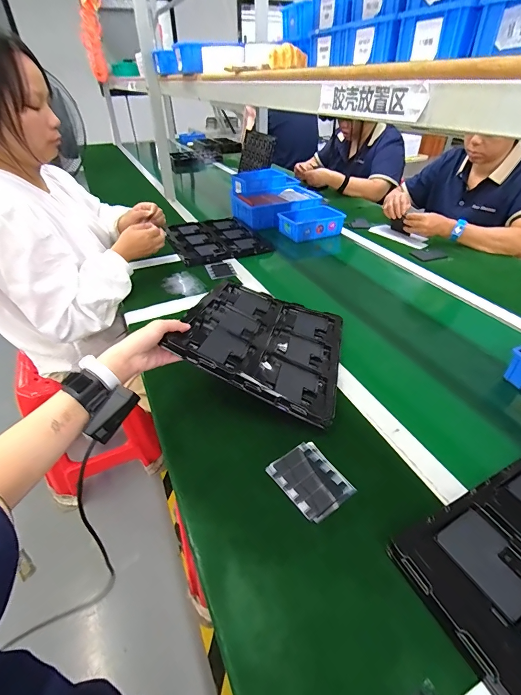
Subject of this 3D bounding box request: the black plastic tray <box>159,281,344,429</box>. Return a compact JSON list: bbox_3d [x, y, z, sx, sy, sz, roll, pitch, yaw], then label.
[{"bbox_3d":[0.015,-0.023,0.639,0.279,0.025,0.325,24,33,-1],"label":"black plastic tray"}]

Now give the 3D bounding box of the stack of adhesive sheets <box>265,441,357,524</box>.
[{"bbox_3d":[0.066,0.176,0.457,0.078,0.007,0.095,-25,45,-26],"label":"stack of adhesive sheets"}]

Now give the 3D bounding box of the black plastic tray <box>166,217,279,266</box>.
[{"bbox_3d":[-0.146,-0.358,1.102,0.276,0.030,0.313,-15,42,-17],"label":"black plastic tray"}]

